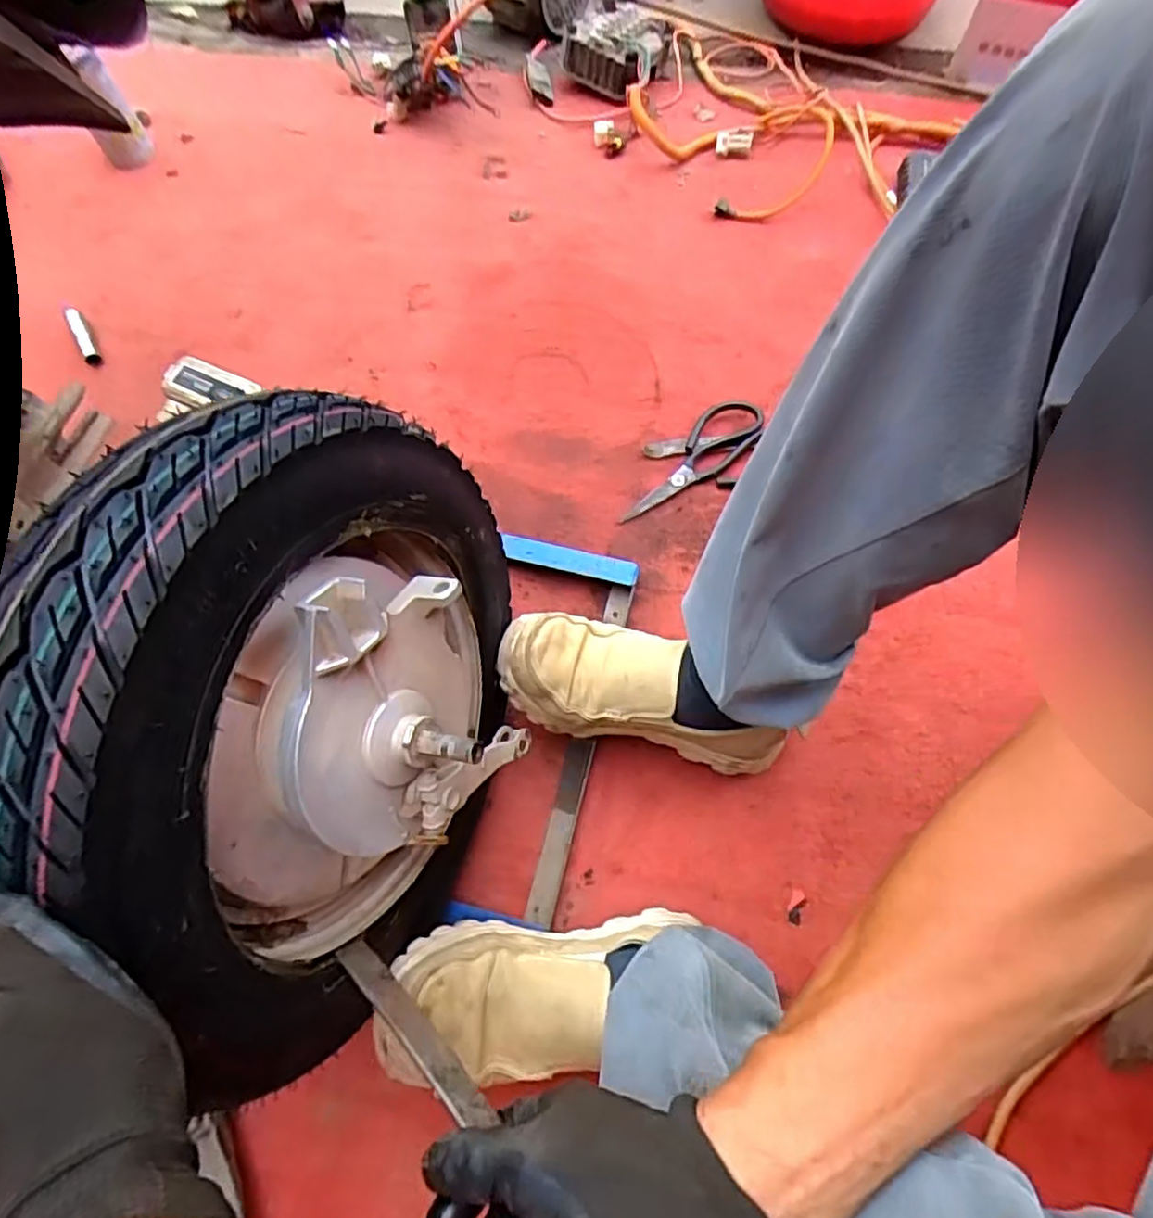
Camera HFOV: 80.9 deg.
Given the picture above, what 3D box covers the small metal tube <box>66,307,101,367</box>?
[{"bbox_3d":[-0.620,-0.345,0.848,0.016,0.013,0.096,-28,69,-10],"label":"small metal tube"}]

